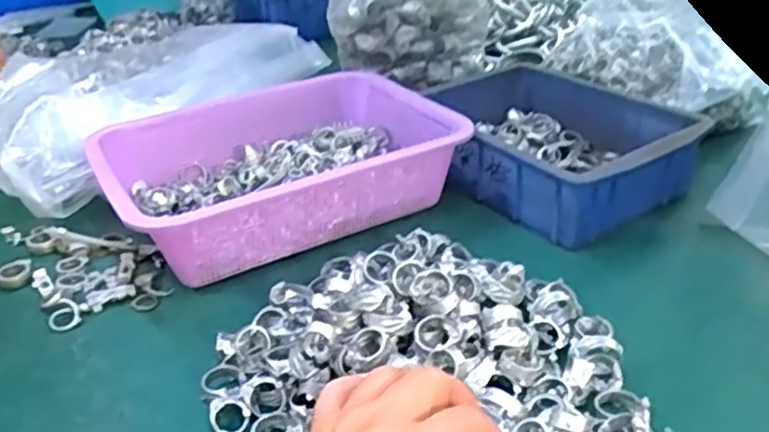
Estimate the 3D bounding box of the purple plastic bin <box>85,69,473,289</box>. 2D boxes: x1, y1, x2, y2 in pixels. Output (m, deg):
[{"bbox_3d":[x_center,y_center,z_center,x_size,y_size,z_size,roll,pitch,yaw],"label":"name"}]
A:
[{"bbox_3d":[-0.095,-0.048,0.644,0.289,0.075,0.236,-21,33,-30],"label":"purple plastic bin"}]

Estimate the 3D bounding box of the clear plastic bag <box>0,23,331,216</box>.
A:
[{"bbox_3d":[-0.261,-0.132,0.762,0.349,0.099,0.209,-27,36,-37],"label":"clear plastic bag"}]

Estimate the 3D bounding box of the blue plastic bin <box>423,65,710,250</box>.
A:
[{"bbox_3d":[0.152,-0.069,0.675,0.184,0.078,0.257,-19,32,-28],"label":"blue plastic bin"}]

